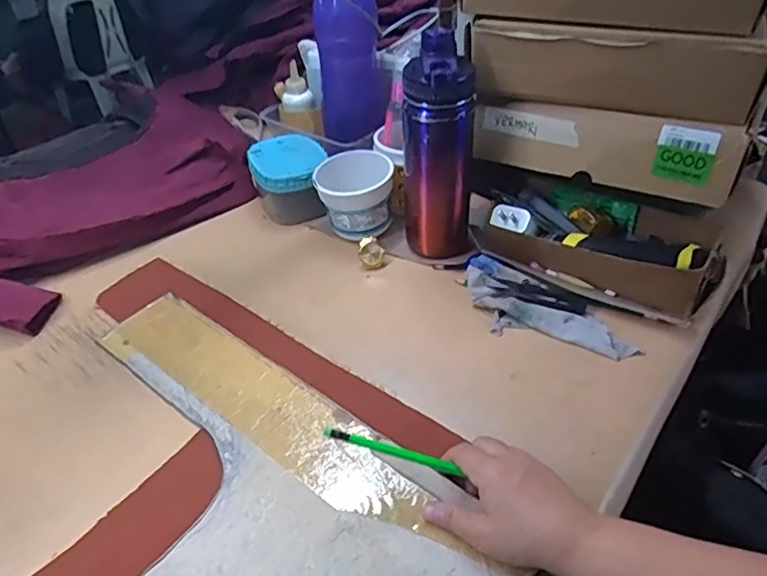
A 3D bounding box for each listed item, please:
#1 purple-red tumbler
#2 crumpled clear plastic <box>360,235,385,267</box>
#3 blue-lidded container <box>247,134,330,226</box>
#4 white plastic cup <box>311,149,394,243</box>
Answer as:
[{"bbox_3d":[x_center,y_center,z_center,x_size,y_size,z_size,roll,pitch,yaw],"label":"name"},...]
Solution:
[{"bbox_3d":[0.058,-0.140,0.623,0.073,0.222,0.063,-8,41,-4],"label":"purple-red tumbler"},{"bbox_3d":[-0.016,-0.043,0.664,0.028,0.022,0.023,24,49,28],"label":"crumpled clear plastic"},{"bbox_3d":[-0.121,-0.137,0.753,0.100,0.068,0.118,-5,41,-1],"label":"blue-lidded container"},{"bbox_3d":[-0.034,-0.106,0.696,0.087,0.077,0.085,-3,41,2],"label":"white plastic cup"}]

